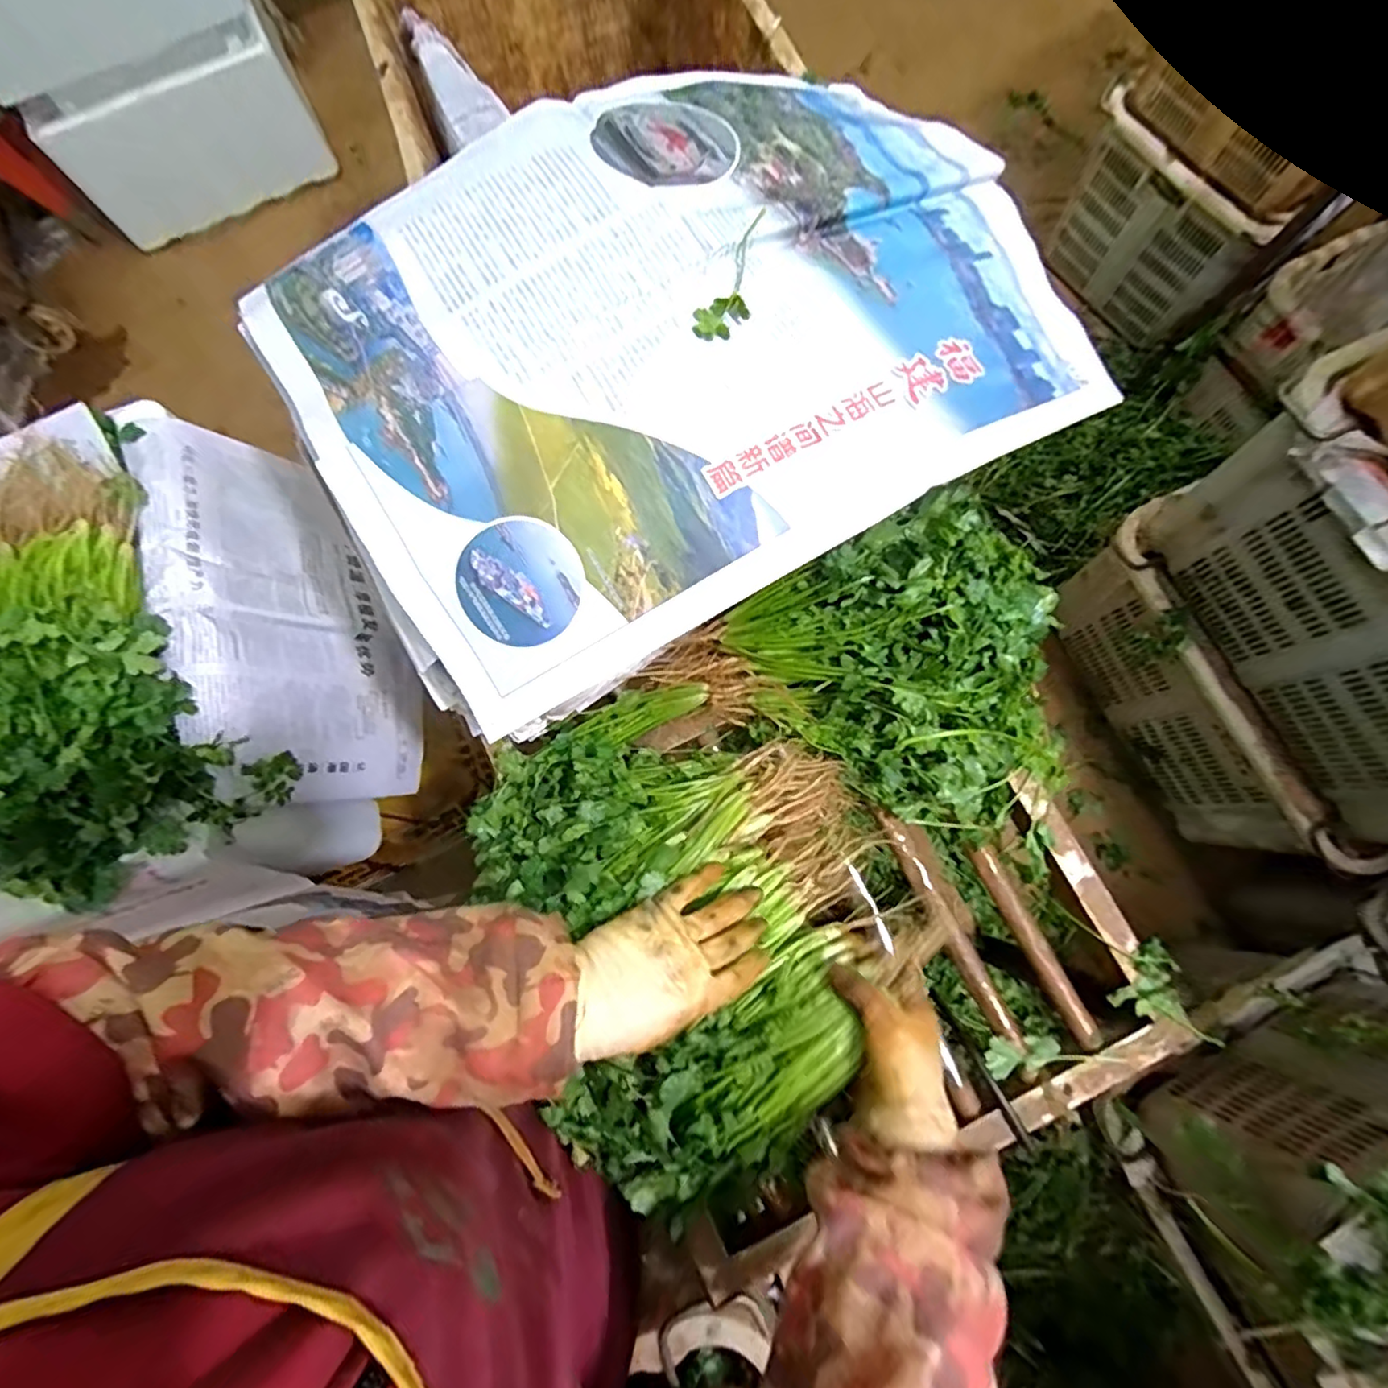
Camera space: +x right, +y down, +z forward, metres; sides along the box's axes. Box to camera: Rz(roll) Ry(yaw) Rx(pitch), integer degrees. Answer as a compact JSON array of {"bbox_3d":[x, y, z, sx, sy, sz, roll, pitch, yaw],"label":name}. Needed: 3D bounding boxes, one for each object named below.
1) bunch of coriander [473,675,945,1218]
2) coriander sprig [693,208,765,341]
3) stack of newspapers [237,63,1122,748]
[{"bbox_3d":[0.009,0.176,0.483,0.312,0.124,0.381,-25,78,-4],"label":"bunch of coriander"},{"bbox_3d":[0.031,-0.256,0.377,0.027,0.006,0.100,26,80,7],"label":"coriander sprig"},{"bbox_3d":[0.004,-0.243,0.411,0.528,0.079,0.360,-31,78,-5],"label":"stack of newspapers"}]

